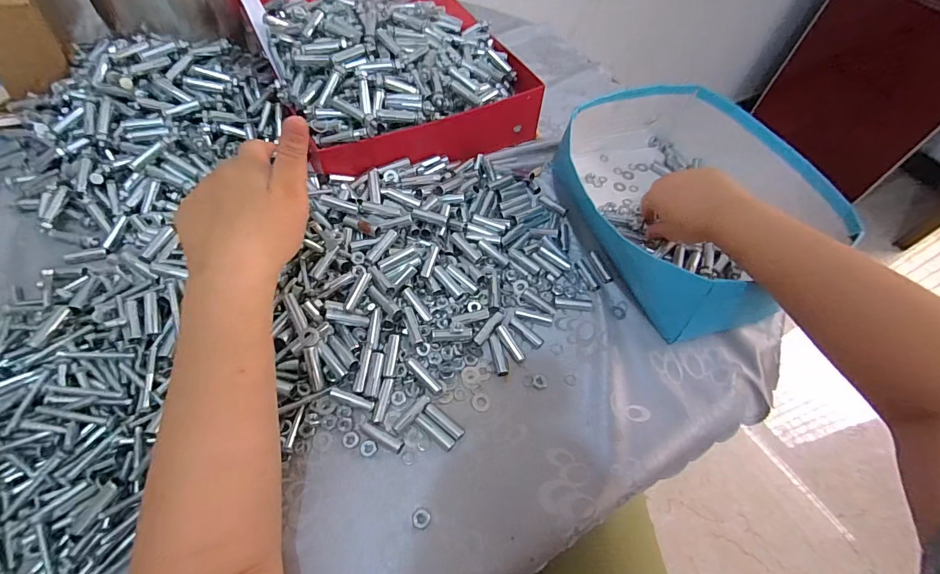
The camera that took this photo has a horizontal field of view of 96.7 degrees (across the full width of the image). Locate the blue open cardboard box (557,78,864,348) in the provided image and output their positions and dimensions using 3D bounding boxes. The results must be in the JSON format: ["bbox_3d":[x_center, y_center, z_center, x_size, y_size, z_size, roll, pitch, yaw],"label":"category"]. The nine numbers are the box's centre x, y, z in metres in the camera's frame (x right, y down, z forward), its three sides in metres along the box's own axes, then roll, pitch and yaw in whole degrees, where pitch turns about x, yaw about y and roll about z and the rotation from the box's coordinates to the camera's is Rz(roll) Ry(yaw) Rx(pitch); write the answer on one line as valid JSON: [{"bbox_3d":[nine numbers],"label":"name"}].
[{"bbox_3d":[0.242,-0.109,0.484,0.250,0.097,0.298,-18,60,-16],"label":"blue open cardboard box"}]

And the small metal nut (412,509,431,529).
[{"bbox_3d":[-0.038,0.179,0.323,0.014,0.004,0.013,2,57,-4],"label":"small metal nut"}]

